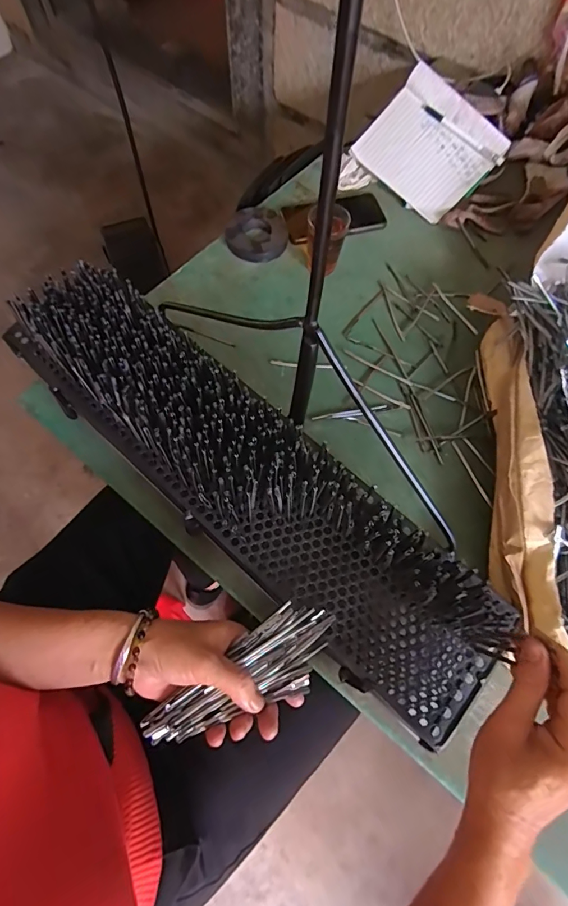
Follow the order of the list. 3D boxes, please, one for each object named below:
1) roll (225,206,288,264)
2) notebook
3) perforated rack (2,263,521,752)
[{"bbox_3d":[-0.042,-0.341,0.653,0.090,0.023,0.092,1,68,-2],"label":"roll"},{"bbox_3d":[0.240,-0.501,0.693,0.197,0.026,0.171,45,96,2],"label":"notebook"},{"bbox_3d":[-0.047,0.016,0.422,0.577,0.084,0.138,41,72,8],"label":"perforated rack"}]

